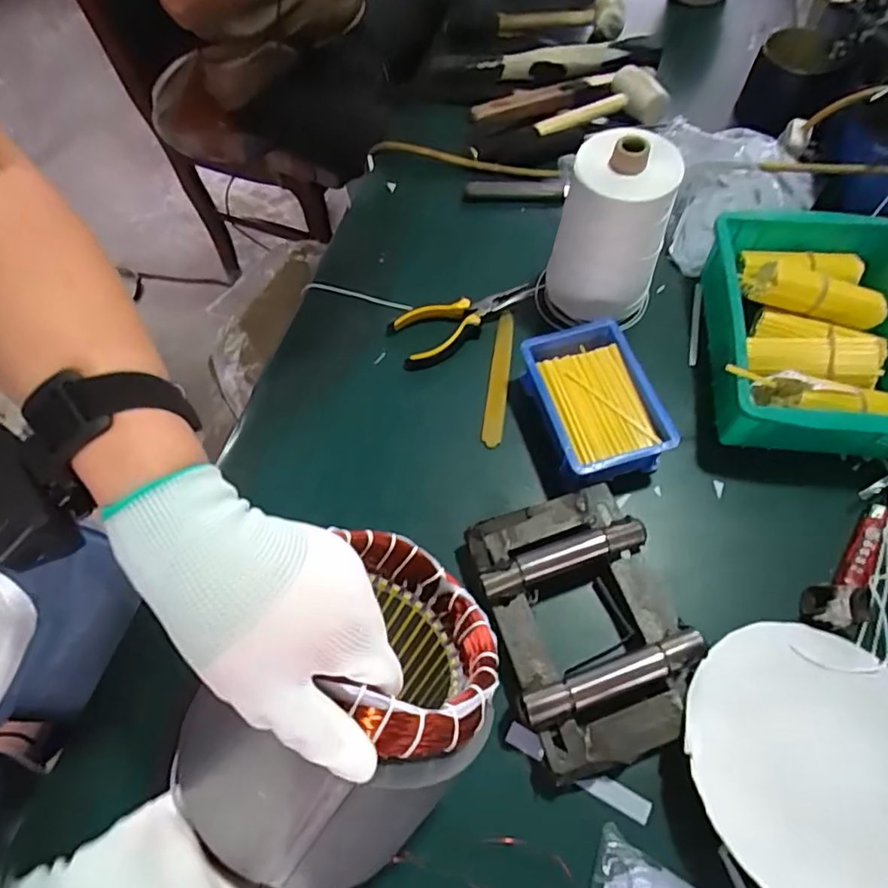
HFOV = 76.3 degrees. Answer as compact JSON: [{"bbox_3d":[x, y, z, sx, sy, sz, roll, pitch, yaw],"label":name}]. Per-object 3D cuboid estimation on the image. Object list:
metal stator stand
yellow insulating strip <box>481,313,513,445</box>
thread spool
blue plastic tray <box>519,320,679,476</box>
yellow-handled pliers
[{"bbox_3d":[0.108,0.136,0.442,0.131,0.045,0.197,-17,64,-5],"label":"metal stator stand"},{"bbox_3d":[0.056,-0.068,0.575,0.020,0.009,0.152,6,64,7],"label":"yellow insulating strip"},{"bbox_3d":[0.154,-0.199,0.535,0.100,0.154,0.087,12,65,9],"label":"thread spool"},{"bbox_3d":[0.137,-0.036,0.523,0.097,0.054,0.140,-16,64,-5],"label":"blue plastic tray"},{"bbox_3d":[0.027,-0.140,0.602,0.153,0.016,0.056,-23,65,-8],"label":"yellow-handled pliers"}]

